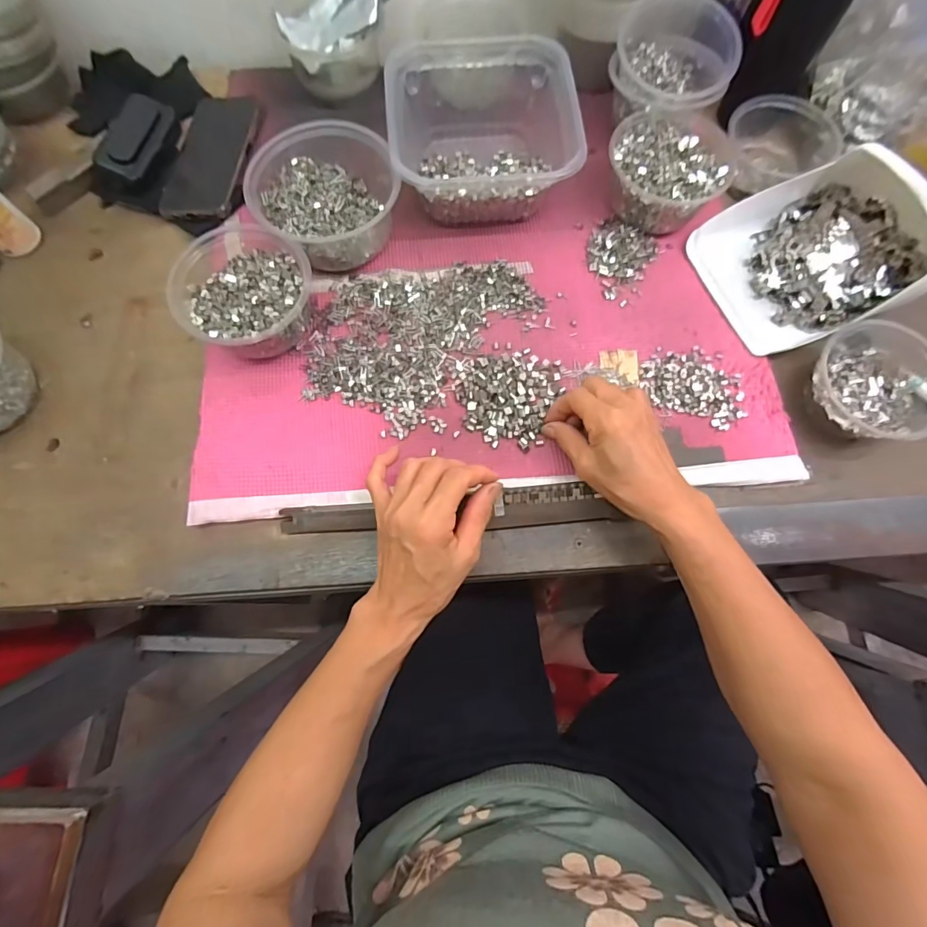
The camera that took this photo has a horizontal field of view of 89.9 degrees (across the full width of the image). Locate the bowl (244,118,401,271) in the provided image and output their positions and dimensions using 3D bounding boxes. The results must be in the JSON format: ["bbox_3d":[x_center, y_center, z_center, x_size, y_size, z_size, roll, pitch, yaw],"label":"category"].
[{"bbox_3d":[-0.128,-0.251,0.440,0.127,0.068,0.123,0,75,0],"label":"bowl"}]

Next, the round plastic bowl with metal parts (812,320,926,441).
[{"bbox_3d":[0.358,-0.069,0.407,0.102,0.048,0.105,0,75,0],"label":"round plastic bowl with metal parts"}]

